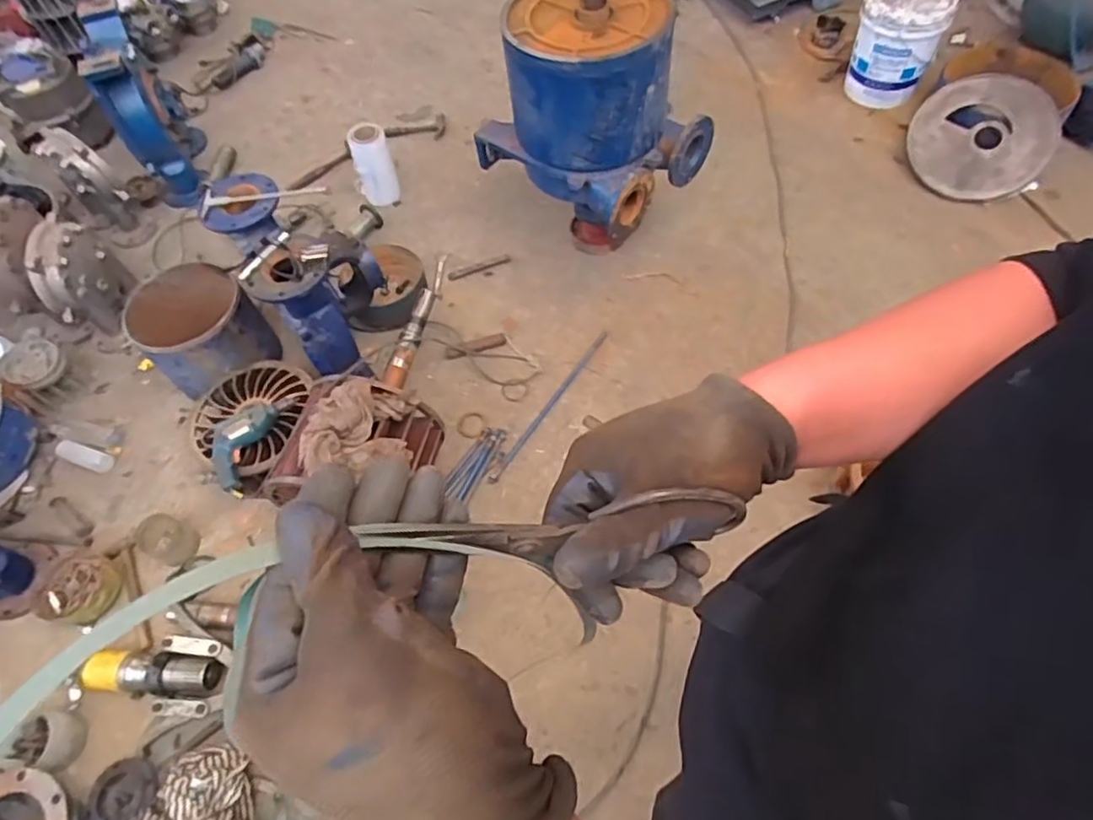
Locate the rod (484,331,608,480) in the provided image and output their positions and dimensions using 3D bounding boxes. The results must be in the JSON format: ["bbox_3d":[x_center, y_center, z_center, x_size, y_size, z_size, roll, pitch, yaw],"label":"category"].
[{"bbox_3d":[0.012,-0.016,1.736,0.026,0.024,0.530,30,66,18],"label":"rod"}]

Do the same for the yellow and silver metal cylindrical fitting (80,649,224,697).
[{"bbox_3d":[-0.865,0.579,1.411,0.301,0.074,0.089,2,60,6],"label":"yellow and silver metal cylindrical fitting"}]

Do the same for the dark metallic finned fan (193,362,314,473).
[{"bbox_3d":[-0.771,0.006,1.645,0.305,0.060,0.313,12,61,12],"label":"dark metallic finned fan"}]

